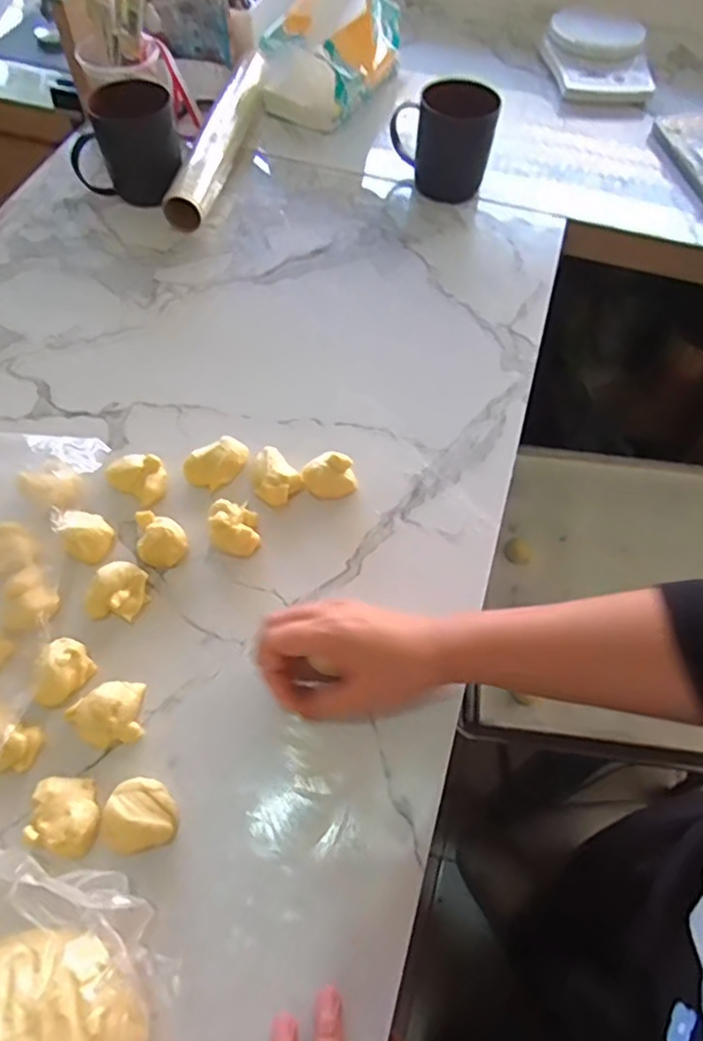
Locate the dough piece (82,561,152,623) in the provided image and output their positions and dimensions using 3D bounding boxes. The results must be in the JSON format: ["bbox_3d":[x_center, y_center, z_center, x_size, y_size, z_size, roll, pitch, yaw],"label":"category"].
[{"bbox_3d":[-0.170,0.053,0.451,0.038,0.025,0.042,19,60,8],"label":"dough piece"}]

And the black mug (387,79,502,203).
[{"bbox_3d":[0.101,-0.433,0.707,0.111,0.103,0.075,8,60,2],"label":"black mug"}]

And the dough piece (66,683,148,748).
[{"bbox_3d":[-0.165,0.127,0.408,0.048,0.026,0.038,-4,60,-6],"label":"dough piece"}]

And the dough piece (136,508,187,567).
[{"bbox_3d":[-0.145,0.014,0.472,0.034,0.031,0.036,-6,60,-7],"label":"dough piece"}]

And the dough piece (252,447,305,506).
[{"bbox_3d":[-0.064,-0.037,0.507,0.047,0.022,0.038,37,64,17],"label":"dough piece"}]

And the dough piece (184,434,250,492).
[{"bbox_3d":[-0.111,-0.048,0.515,0.053,0.023,0.034,-29,65,-19],"label":"dough piece"}]

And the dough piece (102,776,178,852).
[{"bbox_3d":[-0.130,0.180,0.378,0.041,0.026,0.040,-10,61,-9],"label":"dough piece"}]

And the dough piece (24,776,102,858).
[{"bbox_3d":[-0.174,0.181,0.379,0.039,0.019,0.044,1,60,-3],"label":"dough piece"}]

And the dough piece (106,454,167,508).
[{"bbox_3d":[-0.173,-0.037,0.505,0.051,0.022,0.034,33,63,15],"label":"dough piece"}]

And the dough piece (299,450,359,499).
[{"bbox_3d":[-0.018,-0.036,0.506,0.044,0.028,0.030,5,59,0],"label":"dough piece"}]

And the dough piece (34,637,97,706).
[{"bbox_3d":[-0.197,0.103,0.419,0.030,0.023,0.042,25,61,11],"label":"dough piece"}]

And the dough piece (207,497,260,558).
[{"bbox_3d":[-0.091,0.004,0.483,0.035,0.027,0.040,-6,60,-7],"label":"dough piece"}]

